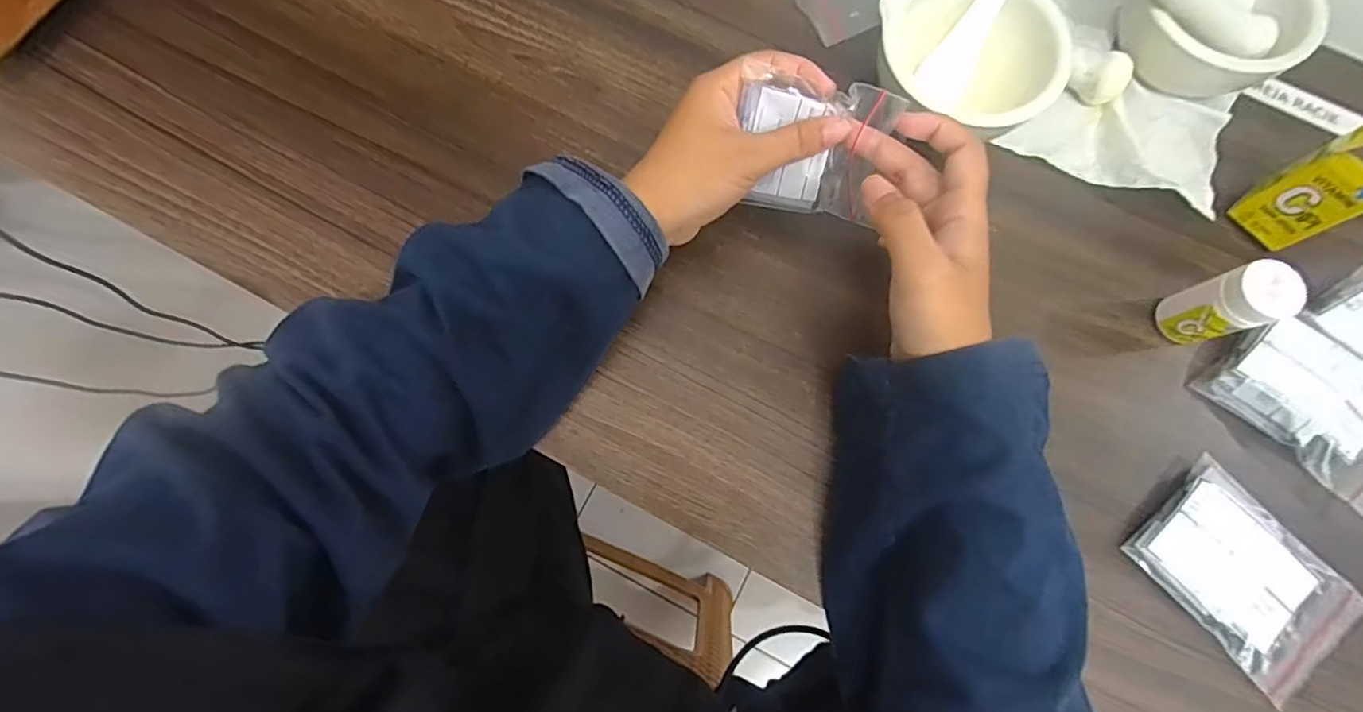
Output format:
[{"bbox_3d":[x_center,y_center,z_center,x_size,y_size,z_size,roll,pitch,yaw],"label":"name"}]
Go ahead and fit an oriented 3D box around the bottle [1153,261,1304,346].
[{"bbox_3d":[0.274,-0.026,0.291,0.024,0.058,0.029,-22,80,-6],"label":"bottle"}]

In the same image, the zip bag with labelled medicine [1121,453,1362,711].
[{"bbox_3d":[0.279,0.110,0.282,0.068,0.012,0.099,-41,82,-9],"label":"zip bag with labelled medicine"}]

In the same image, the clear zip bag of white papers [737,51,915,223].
[{"bbox_3d":[0.064,-0.101,0.287,0.071,0.066,0.019,6,39,1],"label":"clear zip bag of white papers"}]

